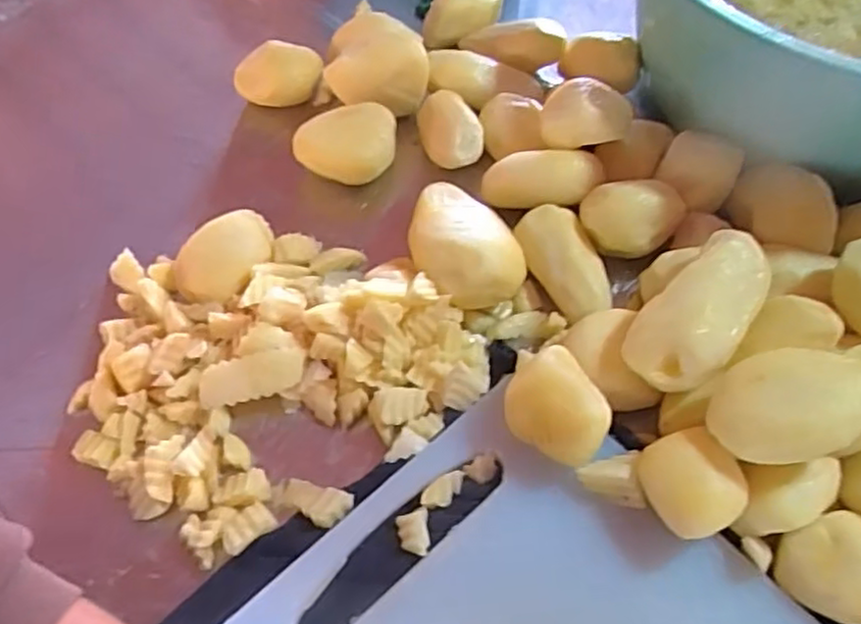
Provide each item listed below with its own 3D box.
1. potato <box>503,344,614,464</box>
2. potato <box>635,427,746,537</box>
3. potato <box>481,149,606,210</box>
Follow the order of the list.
[{"bbox_3d":[0.072,0.059,0.424,0.047,0.053,0.065,-29,59,-13],"label":"potato"},{"bbox_3d":[0.147,0.099,0.403,0.050,0.047,0.057,-25,58,-10],"label":"potato"},{"bbox_3d":[0.083,-0.100,0.535,0.089,0.029,0.033,-4,59,18],"label":"potato"}]

